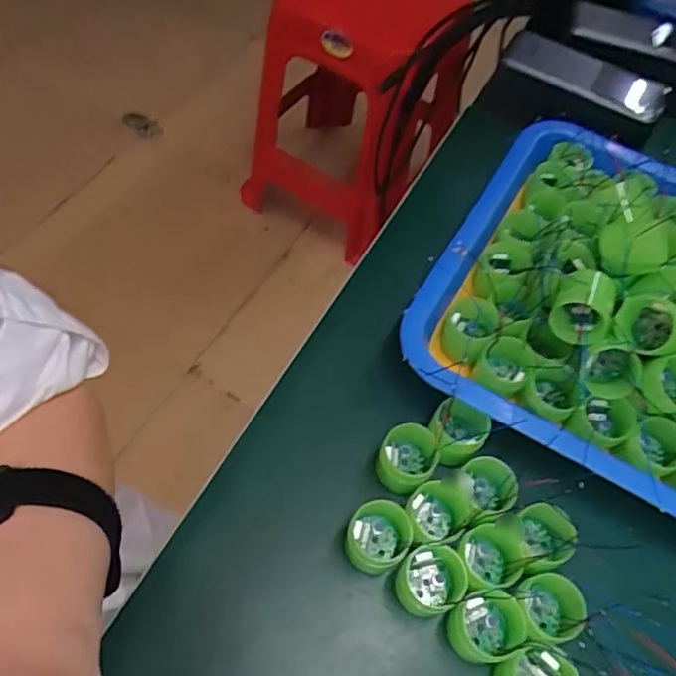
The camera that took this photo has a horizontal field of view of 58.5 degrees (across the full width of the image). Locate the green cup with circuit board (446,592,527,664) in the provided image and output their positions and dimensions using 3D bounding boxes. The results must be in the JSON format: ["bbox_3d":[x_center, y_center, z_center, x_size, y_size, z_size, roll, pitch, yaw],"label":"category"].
[{"bbox_3d":[0.069,0.138,0.284,0.031,0.025,0.027,-16,62,-16],"label":"green cup with circuit board"}]

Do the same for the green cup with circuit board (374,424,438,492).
[{"bbox_3d":[0.036,0.065,0.319,0.030,0.030,0.028,3,58,-5],"label":"green cup with circuit board"}]

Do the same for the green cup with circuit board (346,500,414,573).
[{"bbox_3d":[0.020,0.100,0.300,0.029,0.033,0.028,3,58,-5],"label":"green cup with circuit board"}]

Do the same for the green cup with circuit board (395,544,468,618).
[{"bbox_3d":[0.045,0.119,0.293,0.029,0.029,0.027,3,58,-5],"label":"green cup with circuit board"}]

